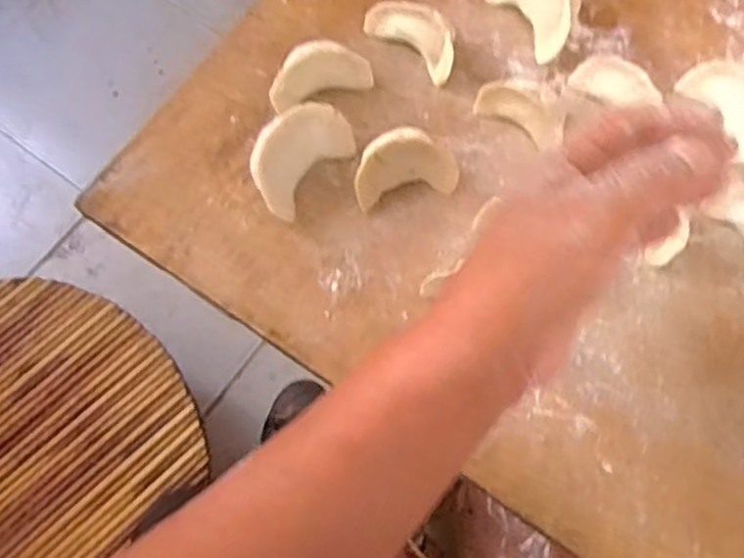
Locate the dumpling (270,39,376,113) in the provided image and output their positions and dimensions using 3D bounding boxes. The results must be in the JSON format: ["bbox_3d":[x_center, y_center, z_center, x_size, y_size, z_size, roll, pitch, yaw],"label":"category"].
[{"bbox_3d":[-0.031,-0.121,0.426,0.061,0.027,0.022,-18,72,-6],"label":"dumpling"}]

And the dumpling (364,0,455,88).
[{"bbox_3d":[0.025,-0.148,0.438,0.061,0.028,0.023,36,75,12],"label":"dumpling"}]

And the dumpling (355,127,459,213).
[{"bbox_3d":[0.018,-0.063,0.405,0.056,0.027,0.032,-14,72,-5],"label":"dumpling"}]

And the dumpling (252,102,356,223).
[{"bbox_3d":[-0.042,-0.071,0.406,0.036,0.030,0.065,37,75,12],"label":"dumpling"}]

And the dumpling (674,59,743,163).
[{"bbox_3d":[0.209,-0.101,0.421,0.023,0.030,0.062,-29,74,-9],"label":"dumpling"}]

